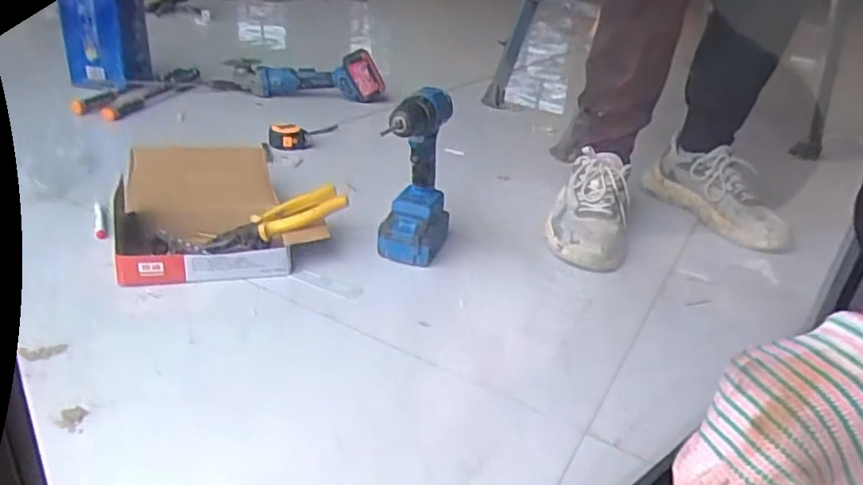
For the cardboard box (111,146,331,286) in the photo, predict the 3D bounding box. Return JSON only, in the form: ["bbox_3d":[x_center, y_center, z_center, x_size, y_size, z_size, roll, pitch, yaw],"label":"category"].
[{"bbox_3d":[-0.313,-0.054,0.904,0.260,0.077,0.320,-5,29,-22],"label":"cardboard box"}]

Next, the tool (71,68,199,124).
[{"bbox_3d":[-0.687,-0.361,1.481,0.133,0.032,0.428,9,26,5],"label":"tool"}]

